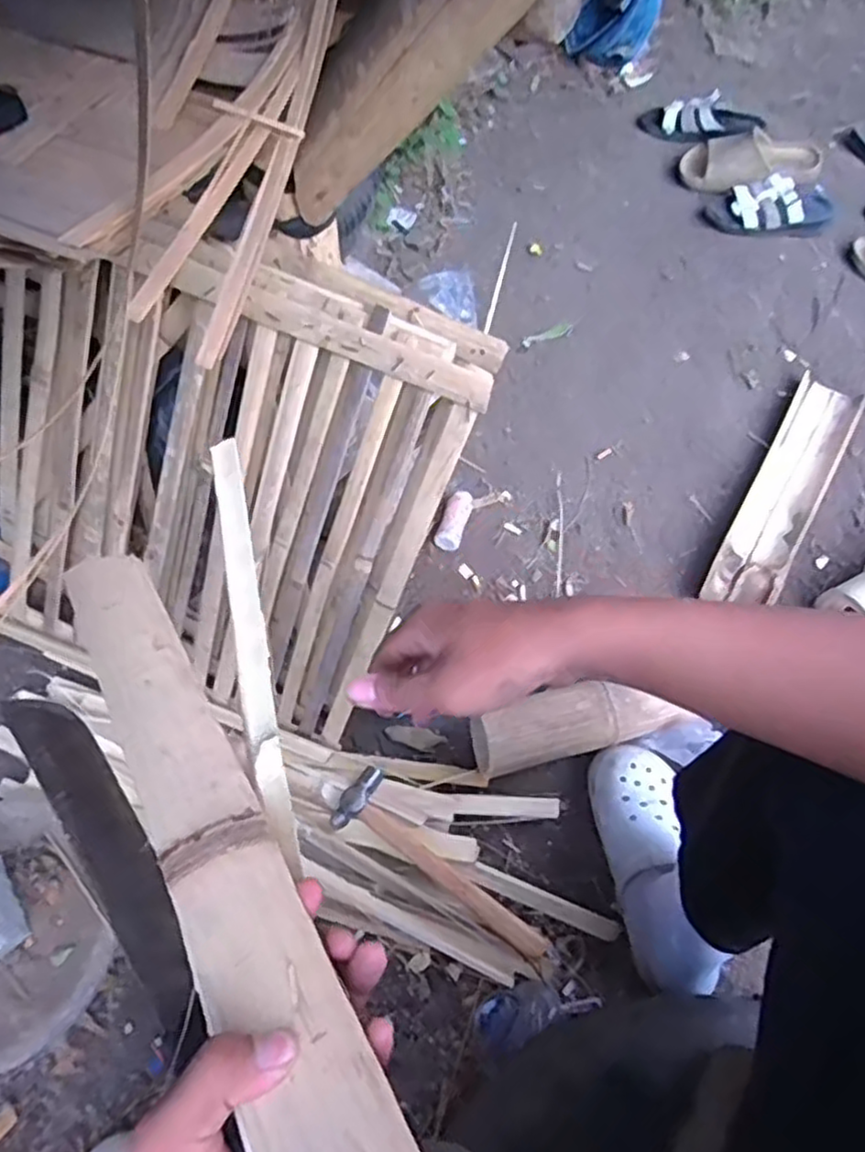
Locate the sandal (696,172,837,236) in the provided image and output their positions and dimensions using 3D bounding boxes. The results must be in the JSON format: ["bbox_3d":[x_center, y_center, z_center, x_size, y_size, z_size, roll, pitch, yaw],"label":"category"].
[{"bbox_3d":[0.653,-0.706,1.357,0.259,0.079,0.116,-8,57,-7],"label":"sandal"}]

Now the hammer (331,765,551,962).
[{"bbox_3d":[0.005,0.327,0.784,0.267,0.030,0.073,37,63,21],"label":"hammer"}]

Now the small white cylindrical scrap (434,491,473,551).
[{"bbox_3d":[0.031,-0.078,1.042,0.036,0.037,0.092,16,58,9],"label":"small white cylindrical scrap"}]

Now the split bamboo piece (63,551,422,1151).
[{"bbox_3d":[-0.096,0.145,0.332,0.054,0.017,0.511,-27,48,-18],"label":"split bamboo piece"}]

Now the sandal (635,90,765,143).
[{"bbox_3d":[0.553,-0.951,1.477,0.250,0.065,0.086,22,59,13],"label":"sandal"}]

